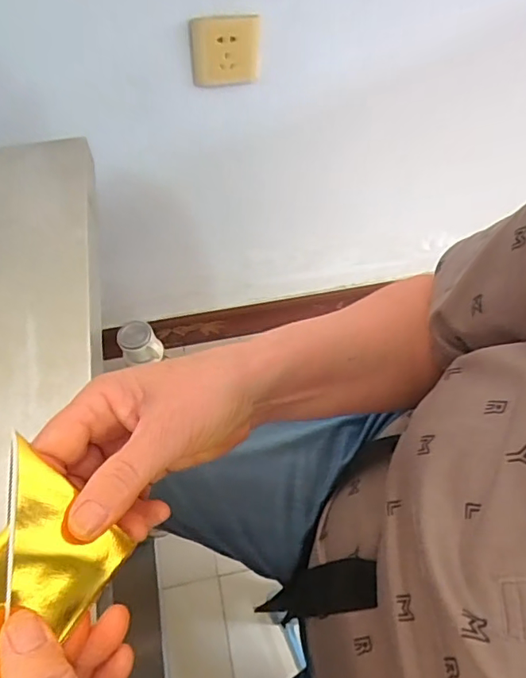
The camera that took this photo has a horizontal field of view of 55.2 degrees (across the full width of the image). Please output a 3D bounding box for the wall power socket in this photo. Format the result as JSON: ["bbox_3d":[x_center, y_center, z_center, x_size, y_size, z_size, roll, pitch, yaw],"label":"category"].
[{"bbox_3d":[-0.051,-0.384,0.668,0.092,0.095,0.006,-8,68,-4],"label":"wall power socket"}]

